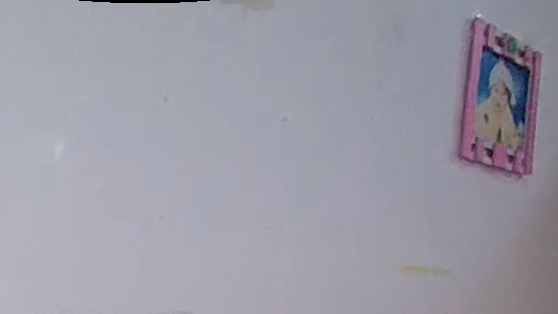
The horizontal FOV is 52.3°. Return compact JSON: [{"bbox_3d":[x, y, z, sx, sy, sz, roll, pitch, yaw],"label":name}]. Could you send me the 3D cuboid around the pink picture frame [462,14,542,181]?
[{"bbox_3d":[0.582,-0.151,1.486,0.319,0.358,0.034,14,-9,-34],"label":"pink picture frame"}]

